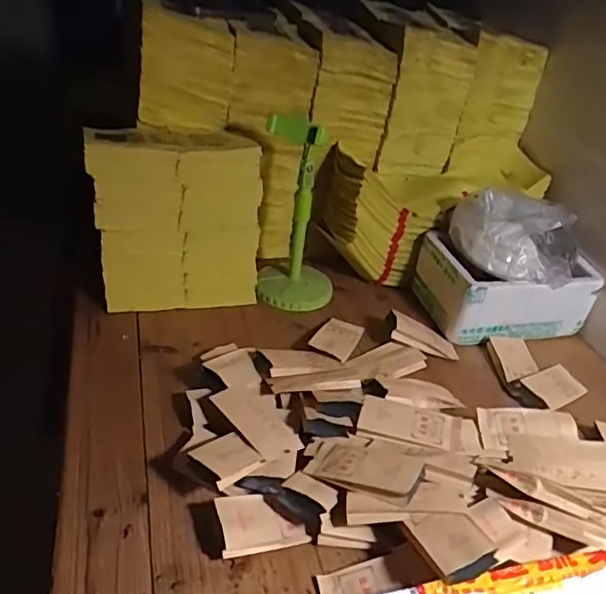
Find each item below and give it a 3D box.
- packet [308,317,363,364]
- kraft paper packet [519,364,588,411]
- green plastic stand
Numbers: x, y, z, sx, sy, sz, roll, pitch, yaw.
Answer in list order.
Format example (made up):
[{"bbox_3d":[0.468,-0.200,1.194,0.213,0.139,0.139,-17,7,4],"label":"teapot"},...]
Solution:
[{"bbox_3d":[0.050,0.057,0.829,0.054,0.011,0.101,26,28,11],"label":"packet"},{"bbox_3d":[0.344,0.123,0.790,0.102,0.009,0.056,-14,57,-39],"label":"kraft paper packet"},{"bbox_3d":[-0.005,-0.126,0.876,0.113,0.250,0.115,3,34,-4],"label":"green plastic stand"}]

